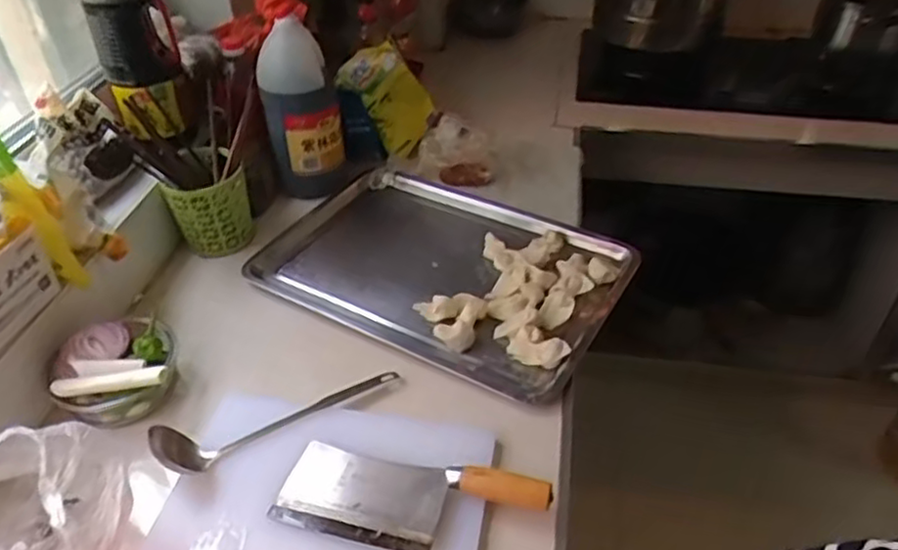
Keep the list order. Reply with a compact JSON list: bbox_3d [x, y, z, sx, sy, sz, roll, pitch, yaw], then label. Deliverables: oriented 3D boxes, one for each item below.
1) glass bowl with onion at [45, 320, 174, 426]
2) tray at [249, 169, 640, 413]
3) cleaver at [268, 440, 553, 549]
[{"bbox_3d":[-0.386,0.112,0.803,0.122,0.079,0.116,-11,41,-12],"label":"glass bowl with onion"},{"bbox_3d":[-0.024,-0.014,1.008,0.515,0.051,0.340,19,43,25],"label":"tray"},{"bbox_3d":[-0.040,0.223,0.679,0.259,0.033,0.095,10,41,12],"label":"cleaver"}]

